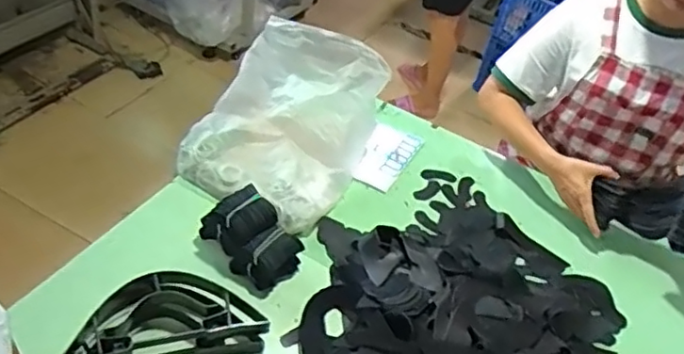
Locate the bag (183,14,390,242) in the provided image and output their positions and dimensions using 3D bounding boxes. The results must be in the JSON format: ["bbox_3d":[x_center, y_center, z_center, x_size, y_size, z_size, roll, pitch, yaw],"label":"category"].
[{"bbox_3d":[-0.114,-0.106,1.234,0.299,0.189,0.397,18,51,12],"label":"bag"}]

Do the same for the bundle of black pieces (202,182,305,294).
[{"bbox_3d":[-0.146,0.103,1.047,0.115,0.112,0.150,-32,58,-27],"label":"bundle of black pieces"}]

